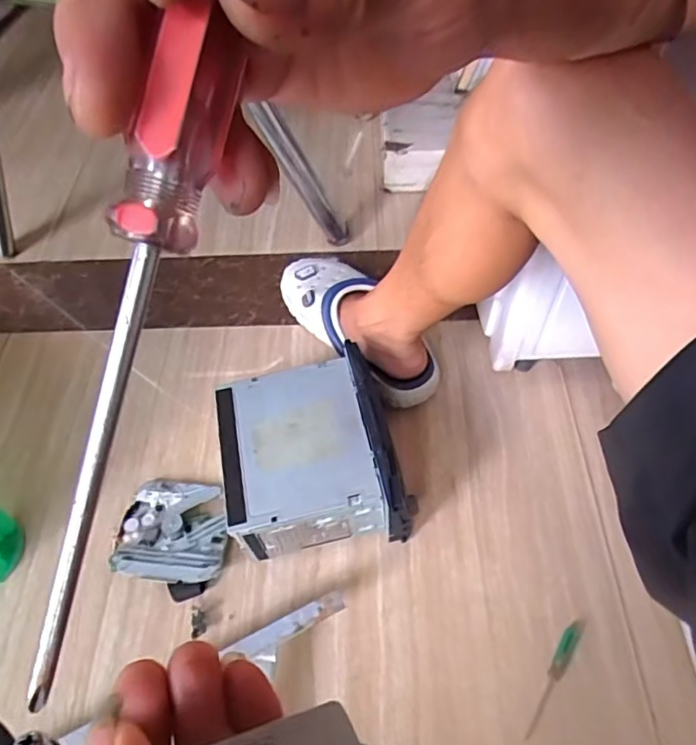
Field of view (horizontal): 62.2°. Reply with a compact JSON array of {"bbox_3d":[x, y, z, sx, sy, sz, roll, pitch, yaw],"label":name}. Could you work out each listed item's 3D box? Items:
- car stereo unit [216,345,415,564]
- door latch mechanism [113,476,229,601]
[{"bbox_3d":[-0.042,0.099,0.649,0.185,0.125,0.204,-12,56,-6],"label":"car stereo unit"},{"bbox_3d":[-0.194,0.181,0.651,0.120,0.035,0.123,9,56,8],"label":"door latch mechanism"}]

